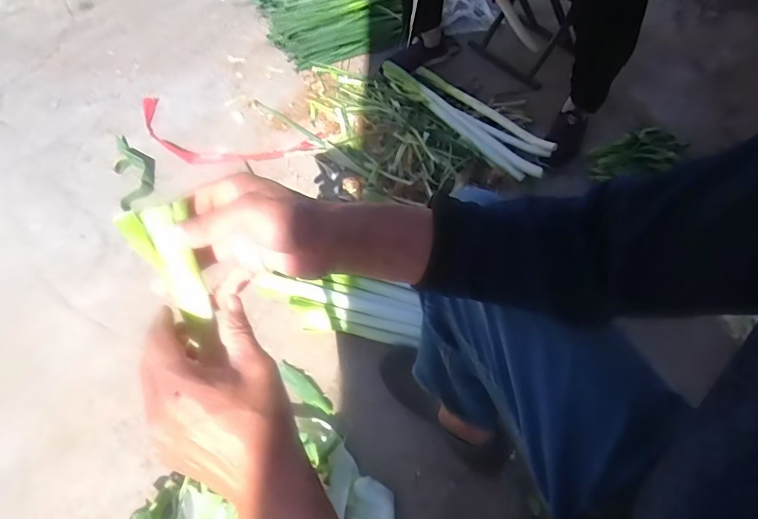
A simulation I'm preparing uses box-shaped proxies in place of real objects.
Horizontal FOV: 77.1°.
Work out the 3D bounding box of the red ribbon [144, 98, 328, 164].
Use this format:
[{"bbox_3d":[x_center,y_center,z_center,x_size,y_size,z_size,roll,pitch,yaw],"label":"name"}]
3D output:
[{"bbox_3d":[-0.415,-0.314,1.236,0.515,0.017,0.192,14,58,7],"label":"red ribbon"}]

